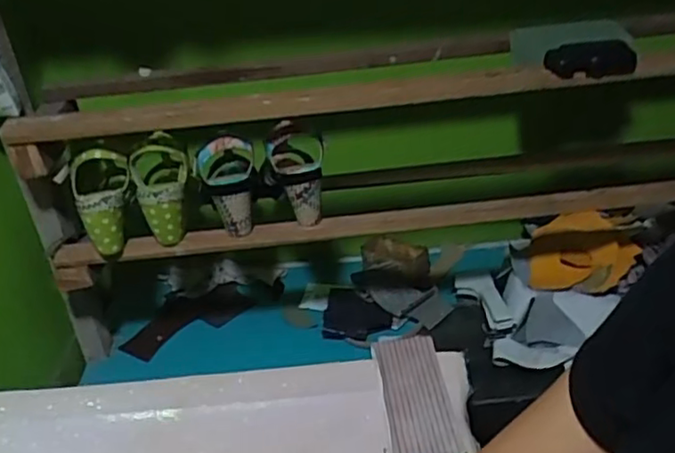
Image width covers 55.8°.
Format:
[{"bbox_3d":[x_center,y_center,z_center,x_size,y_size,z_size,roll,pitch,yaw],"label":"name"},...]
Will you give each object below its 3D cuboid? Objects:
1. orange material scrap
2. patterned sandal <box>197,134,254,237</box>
[{"bbox_3d":[0.408,0.041,1.065,0.167,0.027,0.158,2,48,12],"label":"orange material scrap"},{"bbox_3d":[-0.154,-0.065,0.895,0.080,0.129,0.109,-11,29,-10],"label":"patterned sandal"}]

